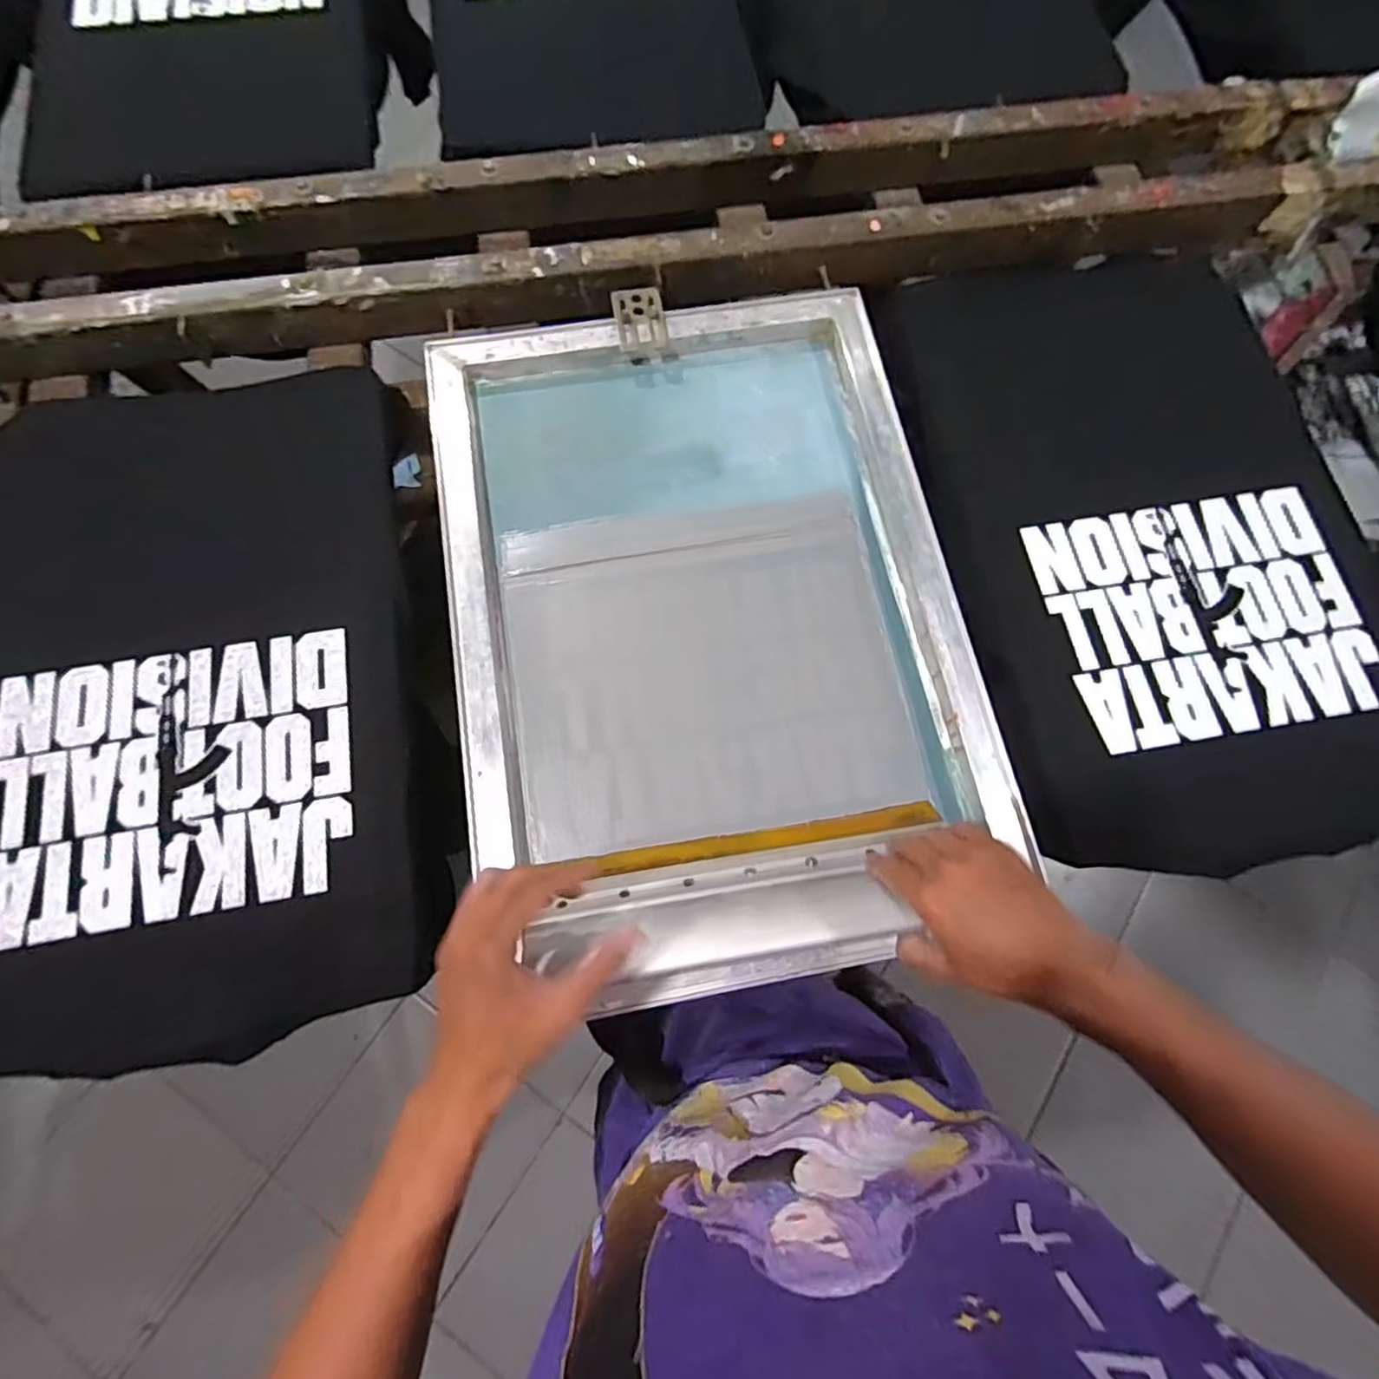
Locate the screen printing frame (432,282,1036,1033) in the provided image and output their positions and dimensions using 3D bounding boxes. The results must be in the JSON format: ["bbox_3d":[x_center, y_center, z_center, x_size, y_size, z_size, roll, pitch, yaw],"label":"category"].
[{"bbox_3d":[0.011,-0.098,0.634,0.457,0.042,0.615,-11,74,-4],"label":"screen printing frame"}]

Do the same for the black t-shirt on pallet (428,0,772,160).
[{"bbox_3d":[-0.151,-0.958,0.895,0.404,0.045,0.645,-9,74,-3],"label":"black t-shirt on pallet"}]

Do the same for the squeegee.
[{"bbox_3d":[0.047,0.161,0.517,0.323,0.032,0.123,-8,32,-7],"label":"squeegee"}]

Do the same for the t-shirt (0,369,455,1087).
[{"bbox_3d":[-0.460,-0.006,0.611,0.429,0.027,0.631,-6,74,-2],"label":"t-shirt"}]

